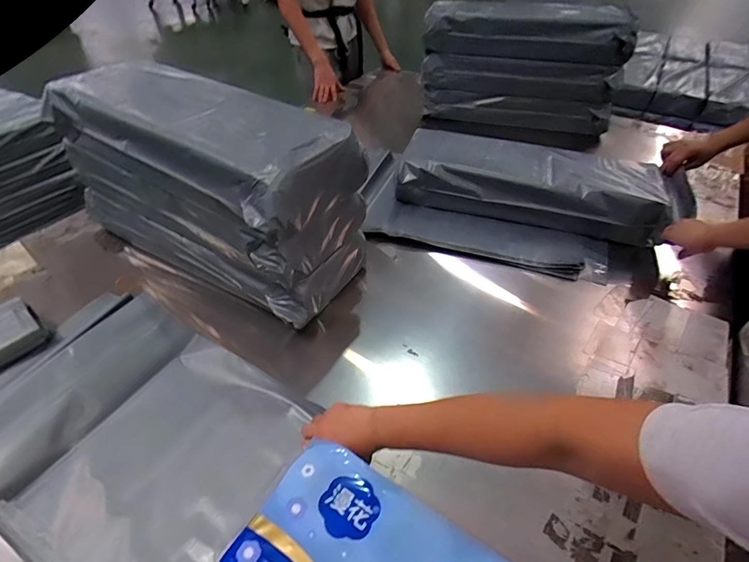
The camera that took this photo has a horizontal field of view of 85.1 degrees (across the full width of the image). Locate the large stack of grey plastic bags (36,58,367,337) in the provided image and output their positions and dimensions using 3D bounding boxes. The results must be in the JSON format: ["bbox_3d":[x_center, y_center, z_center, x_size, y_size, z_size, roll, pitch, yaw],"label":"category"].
[{"bbox_3d":[-0.324,-0.182,0.795,0.596,0.362,0.227,24,49,22],"label":"large stack of grey plastic bags"}]

